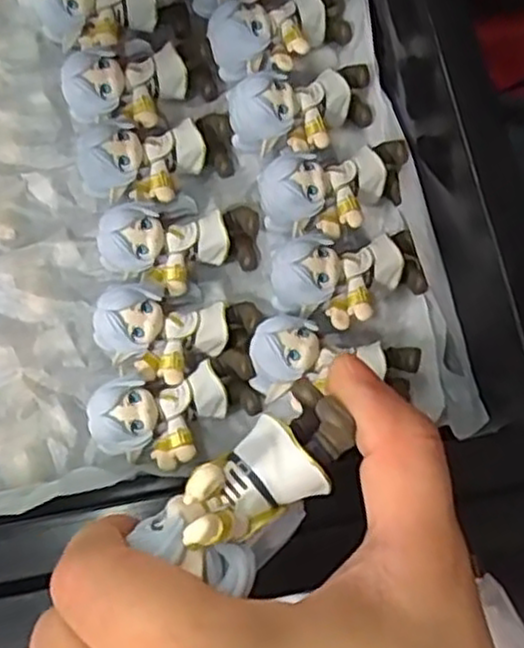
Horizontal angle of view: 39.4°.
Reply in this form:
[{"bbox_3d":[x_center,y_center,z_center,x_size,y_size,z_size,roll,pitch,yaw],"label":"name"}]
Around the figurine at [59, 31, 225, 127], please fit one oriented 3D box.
[{"bbox_3d":[-0.050,-0.100,0.310,0.065,0.026,0.035,-18,79,-19],"label":"figurine"}]

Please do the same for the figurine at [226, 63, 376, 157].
[{"bbox_3d":[0.019,-0.086,0.304,0.064,0.026,0.030,-18,79,-24],"label":"figurine"}]

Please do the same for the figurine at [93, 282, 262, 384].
[{"bbox_3d":[-0.034,0.004,0.282,0.059,0.027,0.035,9,76,1],"label":"figurine"}]

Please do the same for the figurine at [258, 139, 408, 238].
[{"bbox_3d":[0.030,-0.053,0.297,0.064,0.024,0.033,-18,79,-20],"label":"figurine"}]

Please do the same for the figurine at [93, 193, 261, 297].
[{"bbox_3d":[-0.035,-0.032,0.298,0.062,0.030,0.038,-7,78,-20],"label":"figurine"}]

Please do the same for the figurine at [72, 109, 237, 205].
[{"bbox_3d":[-0.042,-0.066,0.303,0.063,0.025,0.030,-16,79,-21],"label":"figurine"}]

